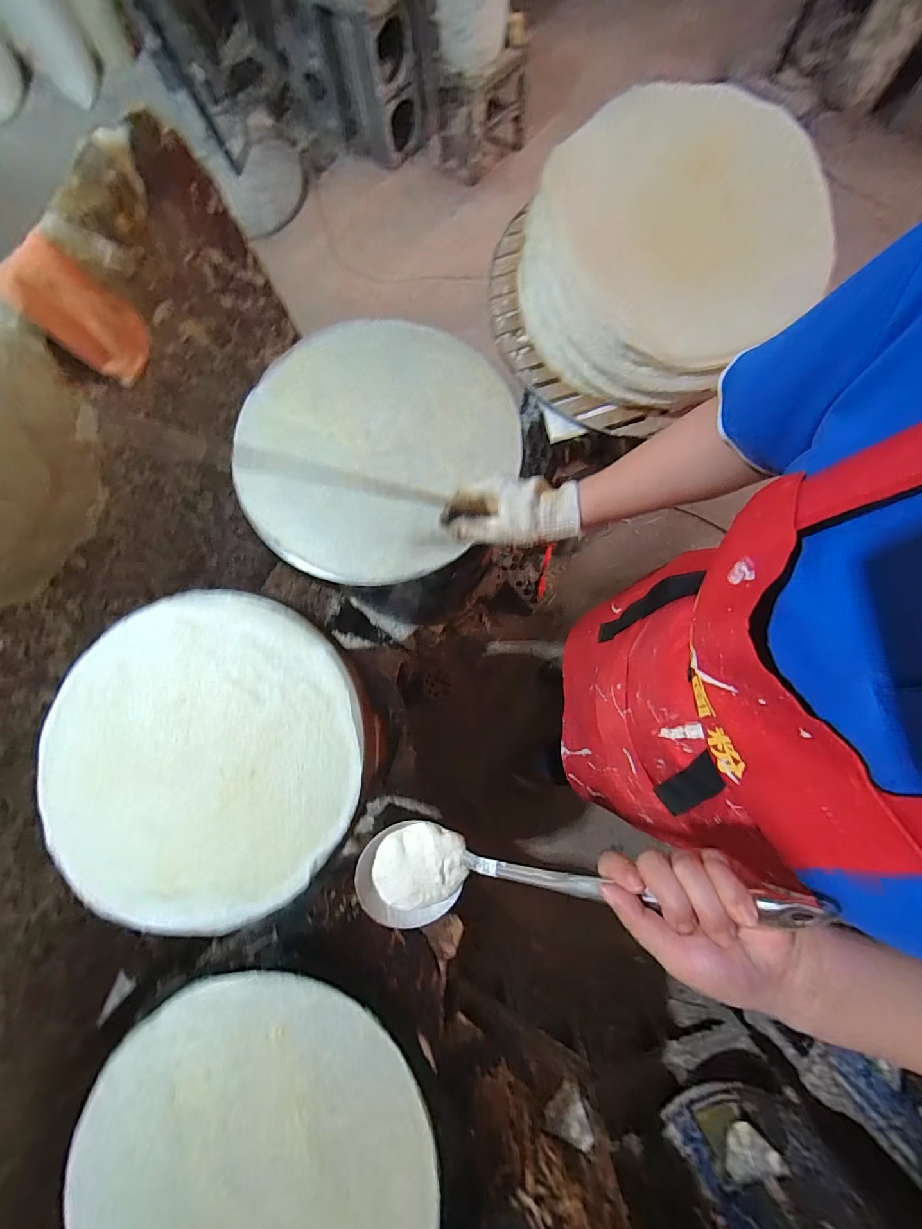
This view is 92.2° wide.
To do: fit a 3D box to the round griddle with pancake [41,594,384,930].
[{"bbox_3d":[-0.302,0.166,0.527,0.362,0.024,0.385,0,79,1],"label":"round griddle with pancake"}]

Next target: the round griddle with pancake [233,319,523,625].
[{"bbox_3d":[-0.112,-0.215,0.591,0.353,0.029,0.391,17,80,5],"label":"round griddle with pancake"}]

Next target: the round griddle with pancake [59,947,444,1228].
[{"bbox_3d":[-0.222,0.587,0.466,0.373,0.047,0.376,0,79,1],"label":"round griddle with pancake"}]

